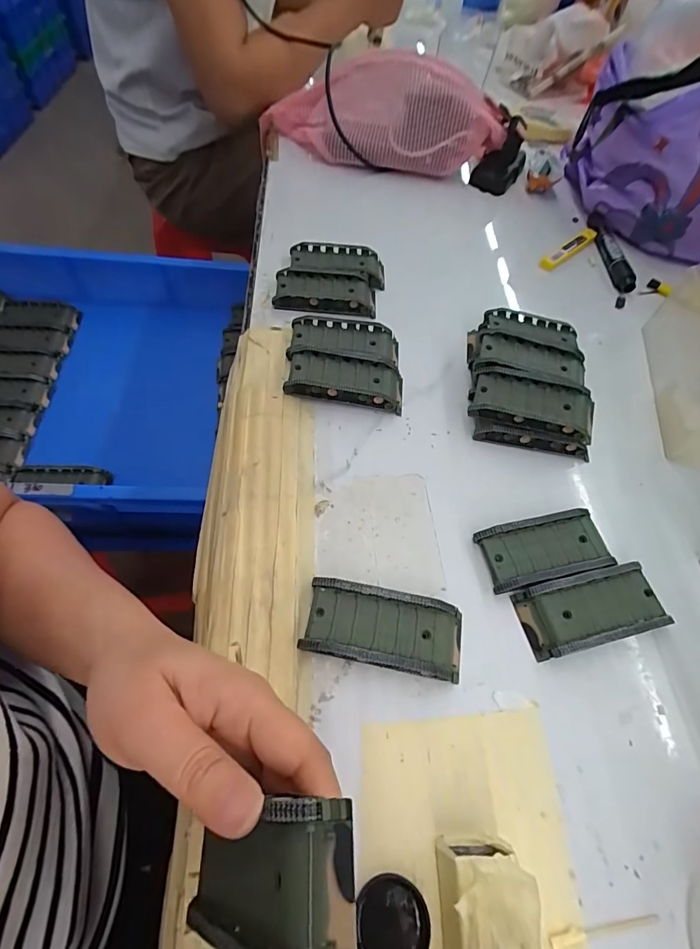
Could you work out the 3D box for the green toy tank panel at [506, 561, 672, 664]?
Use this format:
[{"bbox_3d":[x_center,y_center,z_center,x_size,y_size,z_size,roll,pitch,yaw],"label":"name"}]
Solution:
[{"bbox_3d":[0.161,0.088,0.283,0.095,0.016,0.043,-9,62,-13],"label":"green toy tank panel"}]

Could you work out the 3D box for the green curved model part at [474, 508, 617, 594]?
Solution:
[{"bbox_3d":[0.137,0.052,0.301,0.089,0.014,0.044,-8,61,-12],"label":"green curved model part"}]

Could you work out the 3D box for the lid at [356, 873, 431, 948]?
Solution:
[{"bbox_3d":[0.020,0.212,0.202,0.033,0.006,0.036,3,59,-6],"label":"lid"}]

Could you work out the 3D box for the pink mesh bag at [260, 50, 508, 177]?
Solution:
[{"bbox_3d":[0.041,-0.474,0.546,0.296,0.084,0.151,-5,61,-7],"label":"pink mesh bag"}]

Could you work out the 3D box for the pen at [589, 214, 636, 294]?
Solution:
[{"bbox_3d":[0.308,-0.266,0.512,0.020,0.021,0.142,2,60,-7],"label":"pen"}]

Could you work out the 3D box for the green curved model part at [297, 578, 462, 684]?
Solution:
[{"bbox_3d":[0.022,0.095,0.264,0.095,0.021,0.044,12,59,-1],"label":"green curved model part"}]

